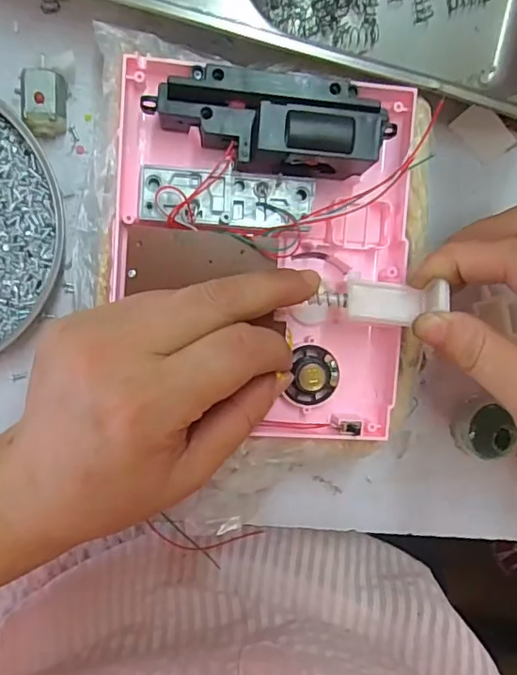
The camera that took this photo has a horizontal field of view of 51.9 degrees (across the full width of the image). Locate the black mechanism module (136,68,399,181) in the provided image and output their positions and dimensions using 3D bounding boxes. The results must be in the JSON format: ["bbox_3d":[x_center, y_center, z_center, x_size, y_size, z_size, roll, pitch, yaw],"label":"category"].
[{"bbox_3d":[0.006,-0.092,0.222,0.099,0.029,0.040,7,95,-7],"label":"black mechanism module"}]

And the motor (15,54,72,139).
[{"bbox_3d":[-0.101,-0.111,0.251,0.019,0.015,0.032,6,95,-7],"label":"motor"}]

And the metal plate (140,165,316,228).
[{"bbox_3d":[-0.013,-0.061,0.235,0.076,0.009,0.024,1,96,-6],"label":"metal plate"}]

